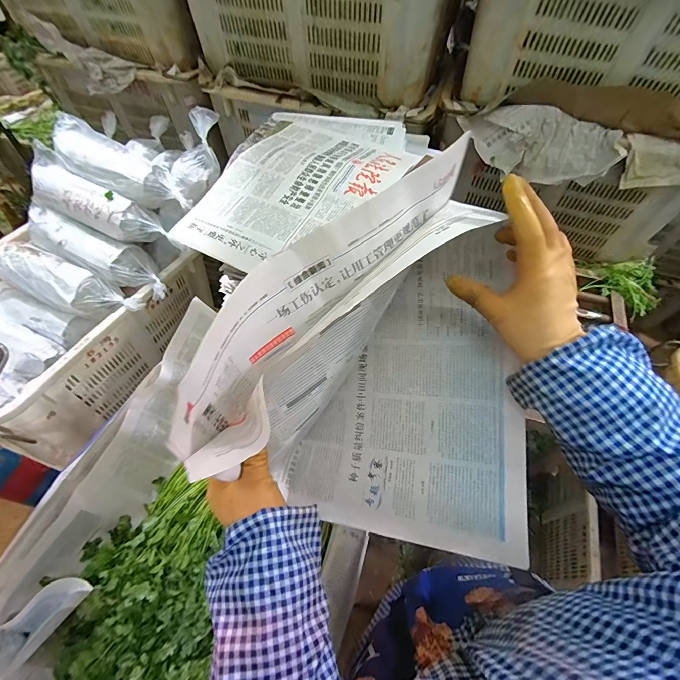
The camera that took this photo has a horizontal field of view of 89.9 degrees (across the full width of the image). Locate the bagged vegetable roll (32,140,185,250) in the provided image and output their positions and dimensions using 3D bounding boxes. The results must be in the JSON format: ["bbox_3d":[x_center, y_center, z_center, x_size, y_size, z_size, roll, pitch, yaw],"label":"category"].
[{"bbox_3d":[-0.623,-0.342,0.855,0.414,0.102,0.107,28,59,17],"label":"bagged vegetable roll"}]

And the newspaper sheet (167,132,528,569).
[{"bbox_3d":[0.052,0.031,0.370,0.301,0.285,0.291,8,56,4],"label":"newspaper sheet"}]

